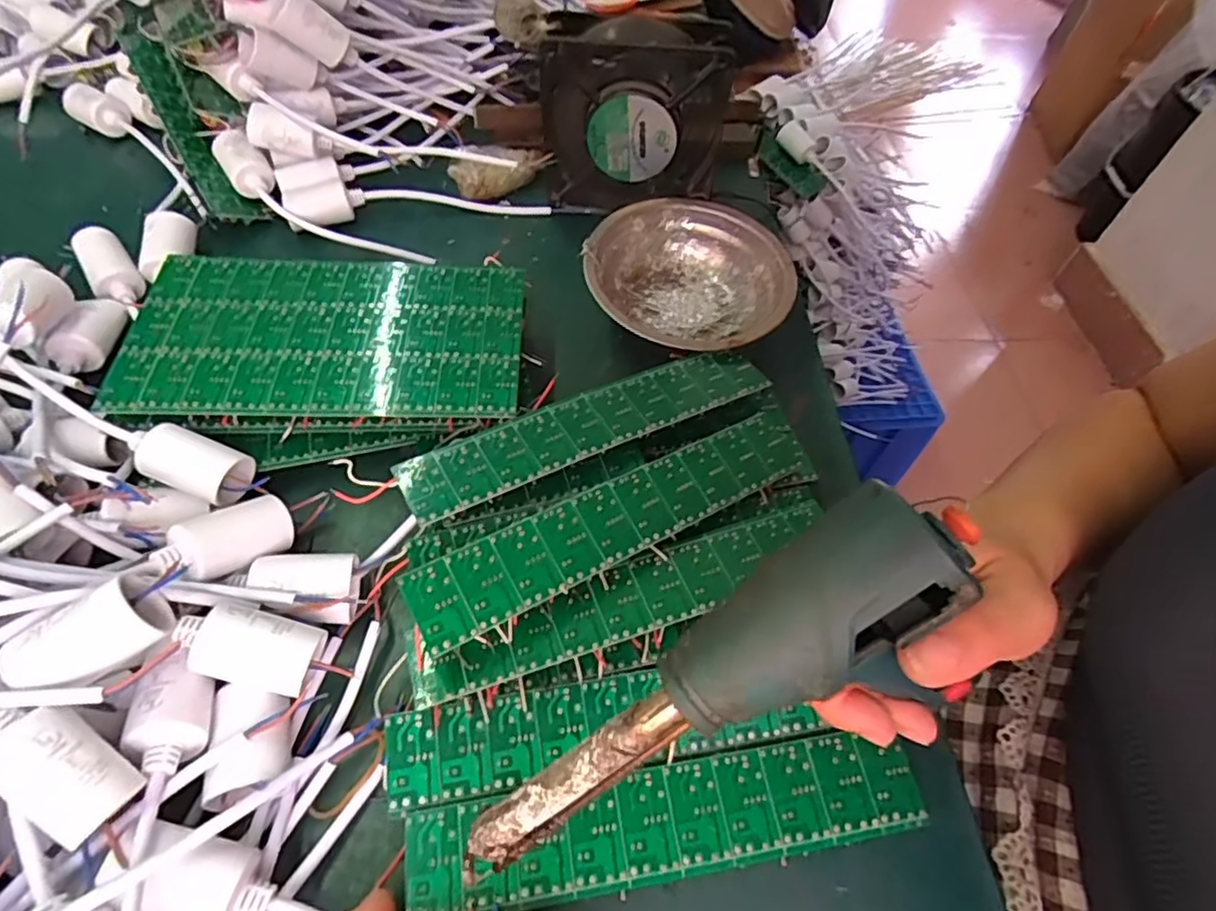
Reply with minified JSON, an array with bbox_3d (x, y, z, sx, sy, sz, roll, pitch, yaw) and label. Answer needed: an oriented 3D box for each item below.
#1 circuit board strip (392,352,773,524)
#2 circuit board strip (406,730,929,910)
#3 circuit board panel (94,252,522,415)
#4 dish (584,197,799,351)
[{"bbox_3d":[-0.006,-0.018,0.327,0.198,0.004,0.038,-21,58,-22],"label":"circuit board strip"},{"bbox_3d":[0.025,0.142,0.252,0.200,0.004,0.039,-7,57,-8],"label":"circuit board strip"},{"bbox_3d":[-0.149,-0.069,0.346,0.200,0.005,0.110,1,56,-3],"label":"circuit board panel"},{"bbox_3d":[0.051,-0.106,0.410,0.124,0.045,0.124,1,56,-2],"label":"dish"}]

